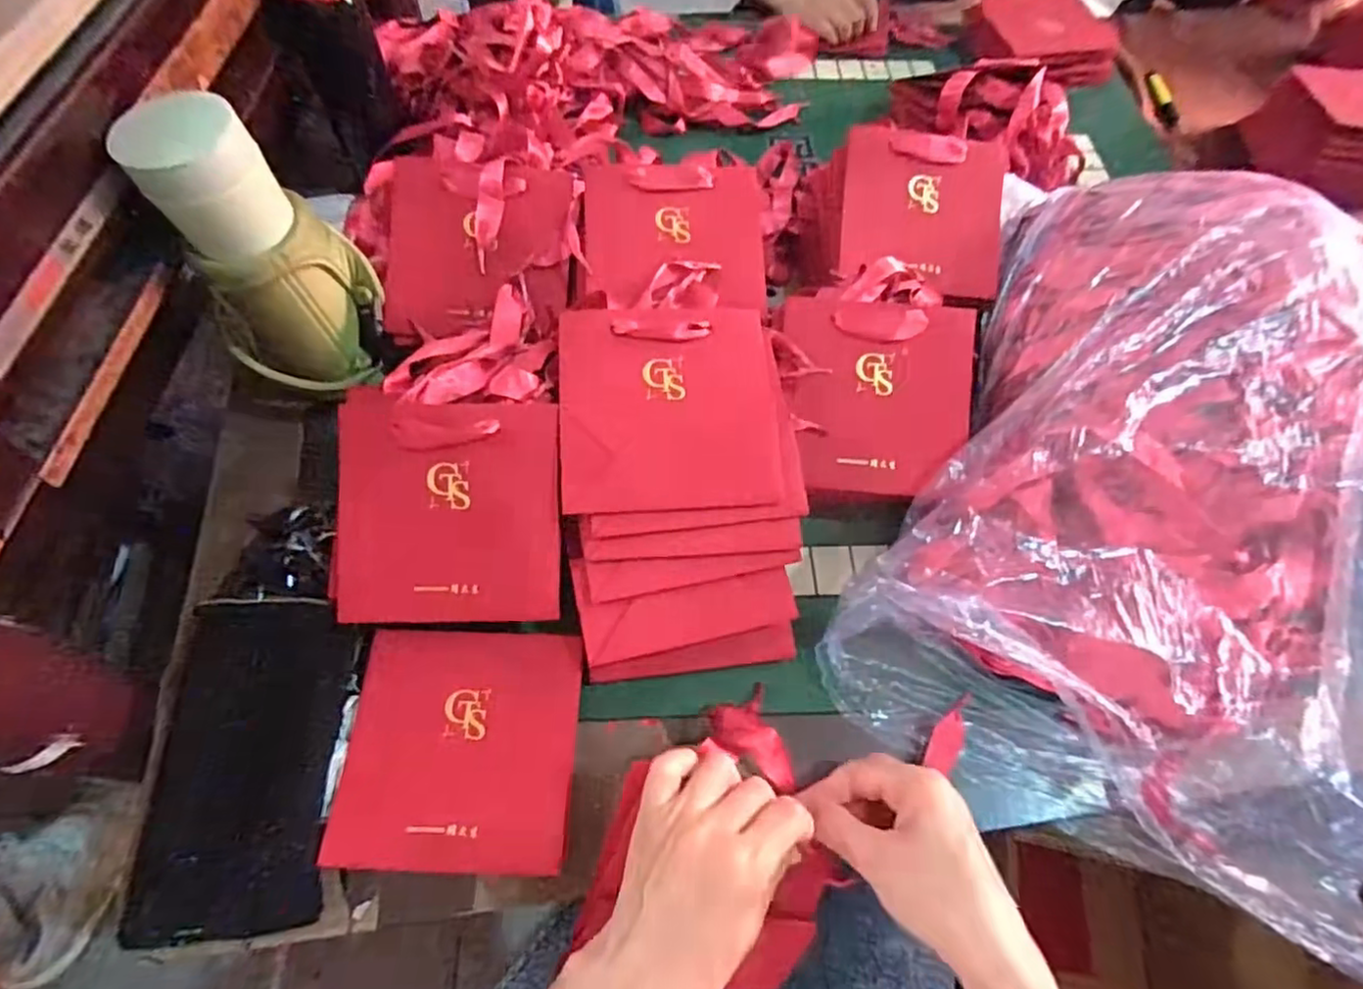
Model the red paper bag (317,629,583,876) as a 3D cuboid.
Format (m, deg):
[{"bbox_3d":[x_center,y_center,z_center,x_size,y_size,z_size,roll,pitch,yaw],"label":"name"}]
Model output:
[{"bbox_3d":[-0.138,0.157,0.407,0.140,0.019,0.136,3,61,-2],"label":"red paper bag"}]

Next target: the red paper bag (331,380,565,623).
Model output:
[{"bbox_3d":[-0.149,0.009,0.419,0.138,0.011,0.141,1,90,-6],"label":"red paper bag"}]

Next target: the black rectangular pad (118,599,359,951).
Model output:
[{"bbox_3d":[-0.266,0.162,0.405,0.099,0.028,0.189,-1,61,-4],"label":"black rectangular pad"}]

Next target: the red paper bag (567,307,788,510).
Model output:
[{"bbox_3d":[-0.009,-0.060,0.430,0.136,0.012,0.140,-2,78,-5],"label":"red paper bag"}]

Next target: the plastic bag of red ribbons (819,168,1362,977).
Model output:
[{"bbox_3d":[0.329,-0.025,0.463,0.312,0.163,0.505,22,62,8],"label":"plastic bag of red ribbons"}]

